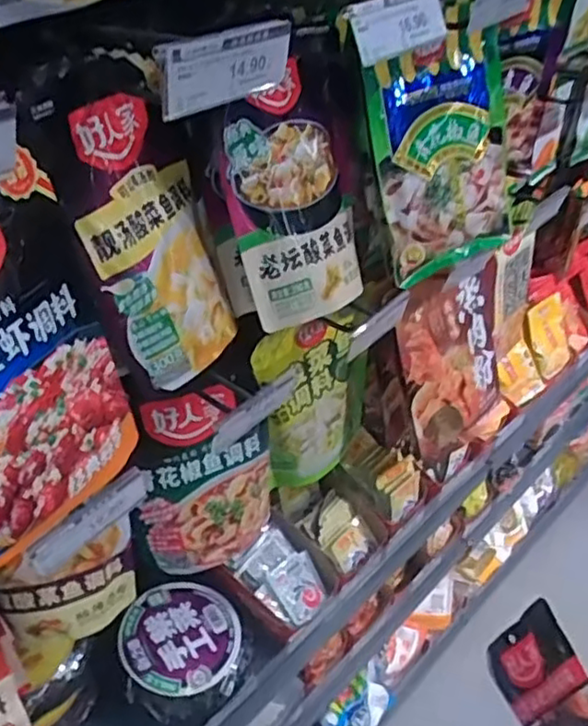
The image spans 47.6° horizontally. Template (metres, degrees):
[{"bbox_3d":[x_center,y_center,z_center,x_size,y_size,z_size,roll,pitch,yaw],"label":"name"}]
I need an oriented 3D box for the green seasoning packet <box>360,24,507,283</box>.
[{"bbox_3d":[0.166,-0.220,0.720,0.178,0.232,0.042,-27,26,-20],"label":"green seasoning packet"}]

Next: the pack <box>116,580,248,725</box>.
[{"bbox_3d":[-0.157,0.393,0.929,0.178,0.039,0.172,0,40,0],"label":"pack"}]

